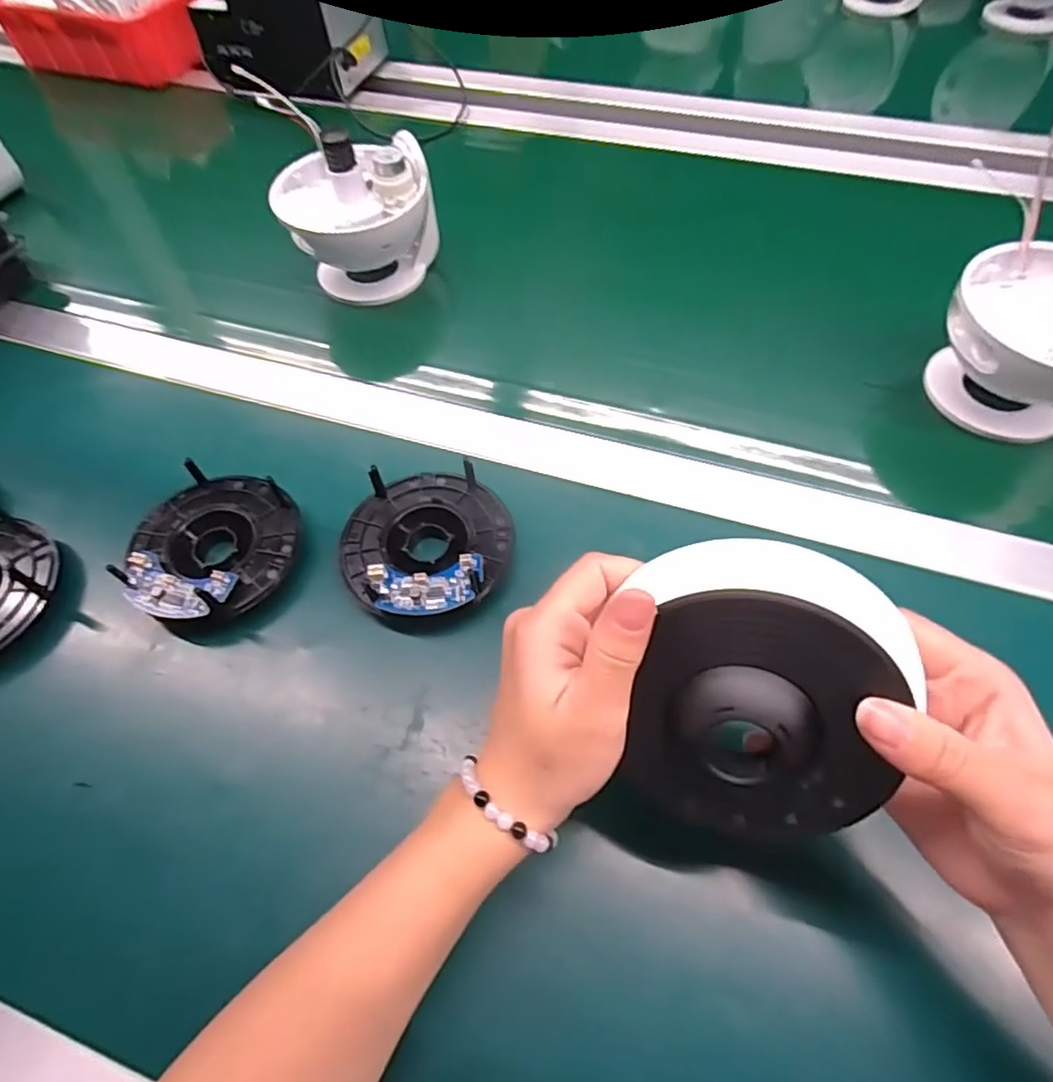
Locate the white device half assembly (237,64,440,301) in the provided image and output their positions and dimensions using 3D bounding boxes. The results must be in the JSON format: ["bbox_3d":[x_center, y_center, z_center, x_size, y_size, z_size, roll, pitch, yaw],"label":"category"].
[{"bbox_3d":[-0.136,-0.272,0.487,0.119,0.136,0.100,-13,61,-6],"label":"white device half assembly"}]

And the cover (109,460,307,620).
[{"bbox_3d":[-0.191,0.002,0.366,0.097,0.030,0.097,0,60,1],"label":"cover"}]

